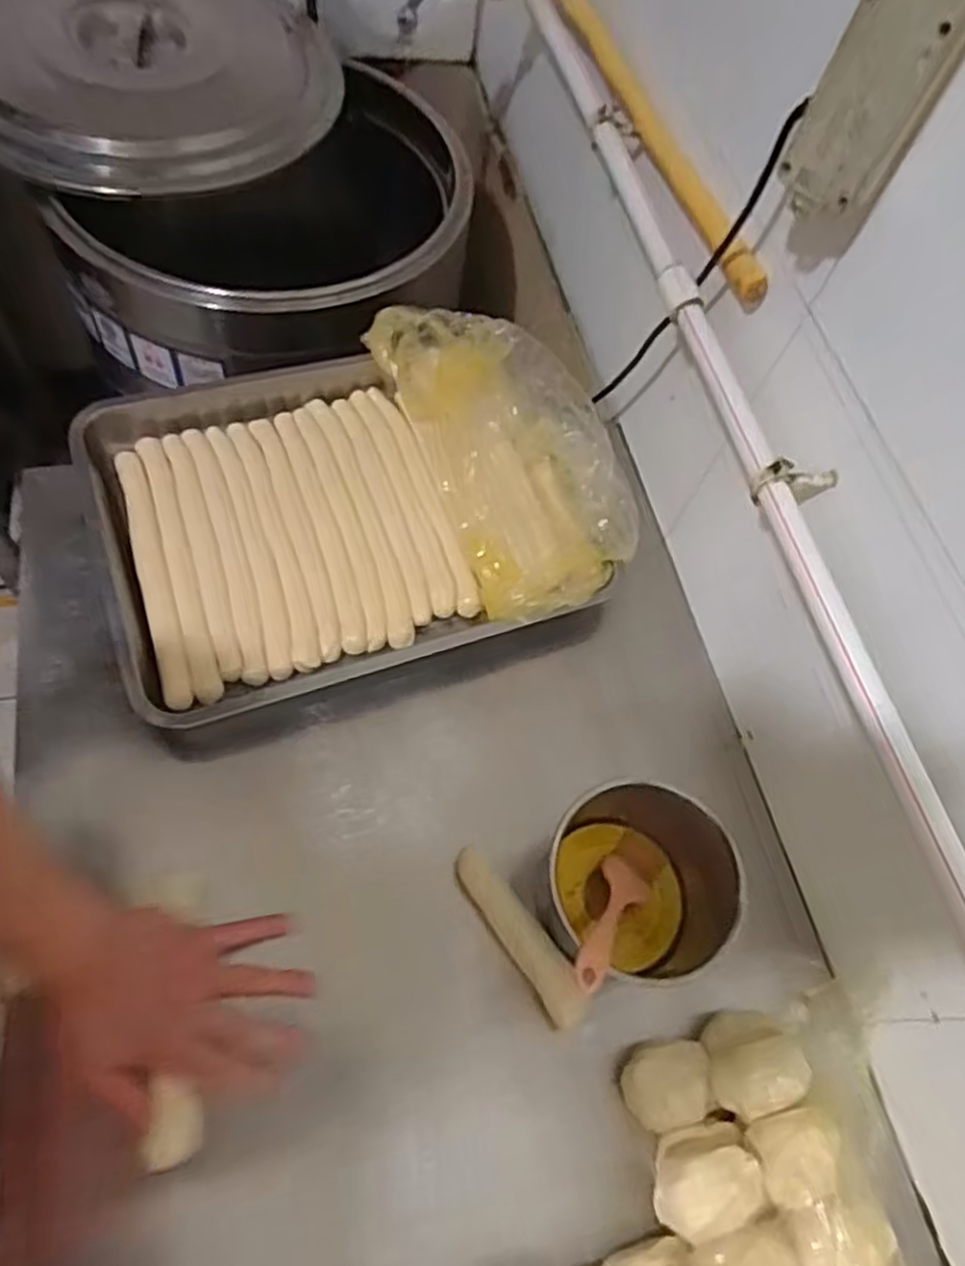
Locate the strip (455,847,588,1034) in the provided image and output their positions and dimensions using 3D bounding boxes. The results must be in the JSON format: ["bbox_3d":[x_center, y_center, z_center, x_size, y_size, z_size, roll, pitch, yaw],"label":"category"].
[{"bbox_3d":[0.027,0.221,0.568,0.029,0.020,0.139,-29,70,-22],"label":"strip"}]

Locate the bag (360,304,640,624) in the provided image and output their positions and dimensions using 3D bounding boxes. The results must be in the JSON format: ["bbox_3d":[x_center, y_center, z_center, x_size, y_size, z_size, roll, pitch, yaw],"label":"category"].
[{"bbox_3d":[0.020,-0.188,0.736,0.161,0.094,0.373,-17,66,-18],"label":"bag"}]

